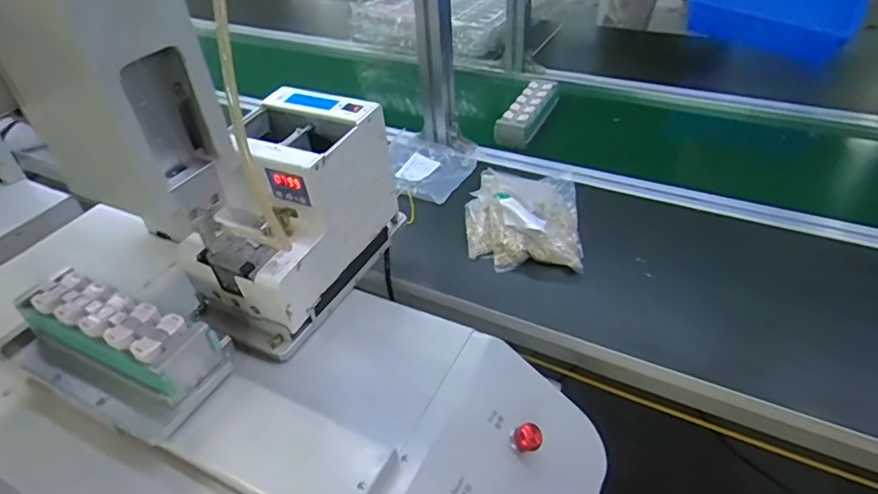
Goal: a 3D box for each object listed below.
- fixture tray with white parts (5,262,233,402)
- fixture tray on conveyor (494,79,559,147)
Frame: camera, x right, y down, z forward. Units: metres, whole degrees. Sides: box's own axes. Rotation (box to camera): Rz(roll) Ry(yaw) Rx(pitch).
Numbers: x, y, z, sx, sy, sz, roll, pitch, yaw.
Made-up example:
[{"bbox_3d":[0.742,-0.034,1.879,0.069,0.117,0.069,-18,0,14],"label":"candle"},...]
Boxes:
[{"bbox_3d":[-0.283,0.074,0.478,0.193,0.045,0.061,16,44,23],"label":"fixture tray with white parts"},{"bbox_3d":[0.161,-0.247,0.989,0.060,0.041,0.195,14,43,21],"label":"fixture tray on conveyor"}]

